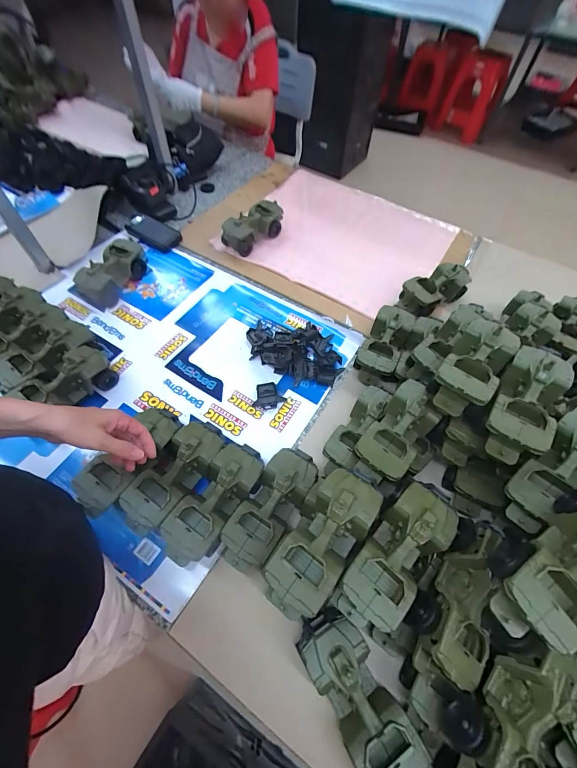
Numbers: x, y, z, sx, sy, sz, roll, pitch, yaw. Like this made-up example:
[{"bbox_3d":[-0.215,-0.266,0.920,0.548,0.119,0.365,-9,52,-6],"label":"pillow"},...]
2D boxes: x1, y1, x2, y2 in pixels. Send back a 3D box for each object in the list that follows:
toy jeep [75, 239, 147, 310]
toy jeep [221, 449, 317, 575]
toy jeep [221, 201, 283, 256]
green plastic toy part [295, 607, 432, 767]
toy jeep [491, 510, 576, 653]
[{"bbox_3d":[-0.420,-0.269,0.800,0.084,0.071,0.171,19,59,10],"label":"toy jeep"},{"bbox_3d":[-0.031,0.195,0.535,0.084,0.071,0.194,30,61,15],"label":"toy jeep"},{"bbox_3d":[-0.097,-0.423,0.909,0.088,0.080,0.167,33,62,17],"label":"toy jeep"},{"bbox_3d":[0.085,0.387,0.416,0.081,0.065,0.186,-26,62,-17],"label":"green plastic toy part"},{"bbox_3d":[0.306,0.200,0.370,0.188,0.084,0.091,-34,64,-6],"label":"toy jeep"}]

